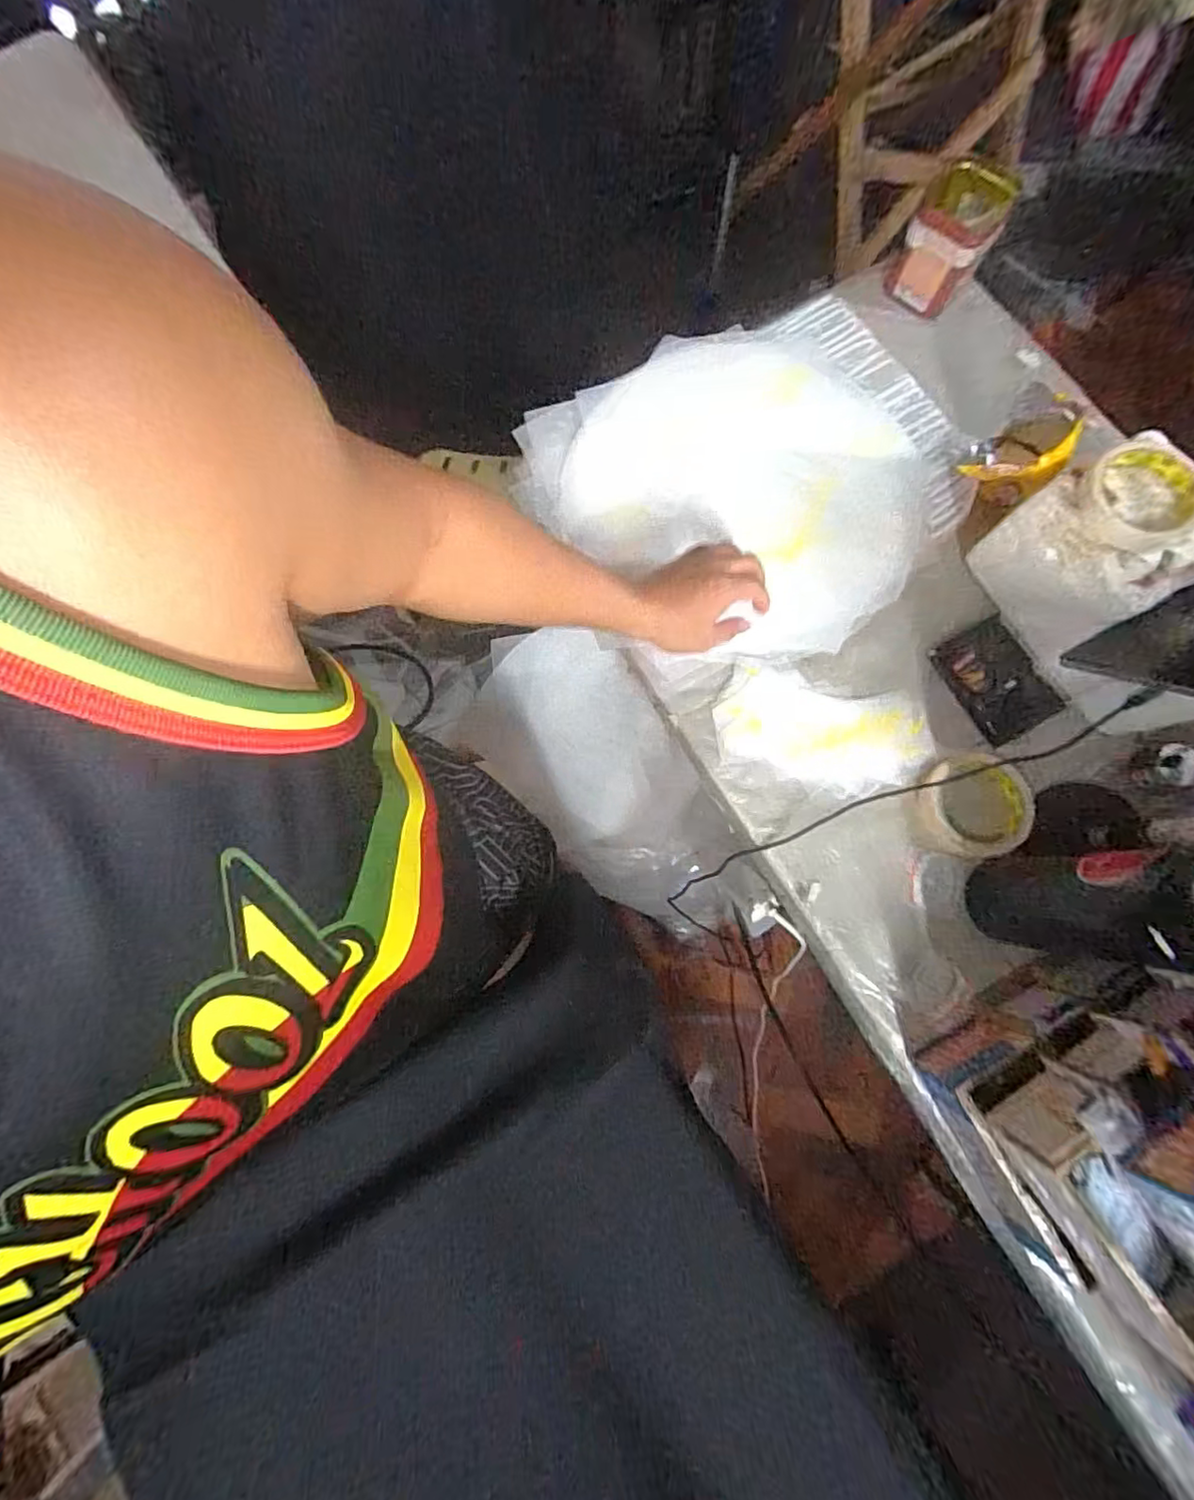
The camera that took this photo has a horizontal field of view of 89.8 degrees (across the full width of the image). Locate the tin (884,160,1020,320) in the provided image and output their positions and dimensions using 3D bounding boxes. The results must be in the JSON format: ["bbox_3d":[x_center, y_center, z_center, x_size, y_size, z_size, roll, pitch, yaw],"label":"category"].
[{"bbox_3d":[0.384,-0.559,0.657,0.087,0.095,0.098,27,79,6],"label":"tin"}]

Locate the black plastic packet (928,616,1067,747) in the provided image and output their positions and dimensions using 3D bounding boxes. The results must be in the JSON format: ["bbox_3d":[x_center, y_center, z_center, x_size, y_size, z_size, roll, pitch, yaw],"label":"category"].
[{"bbox_3d":[0.397,-0.070,0.595,0.079,0.014,0.111,-26,79,-5],"label":"black plastic packet"}]

